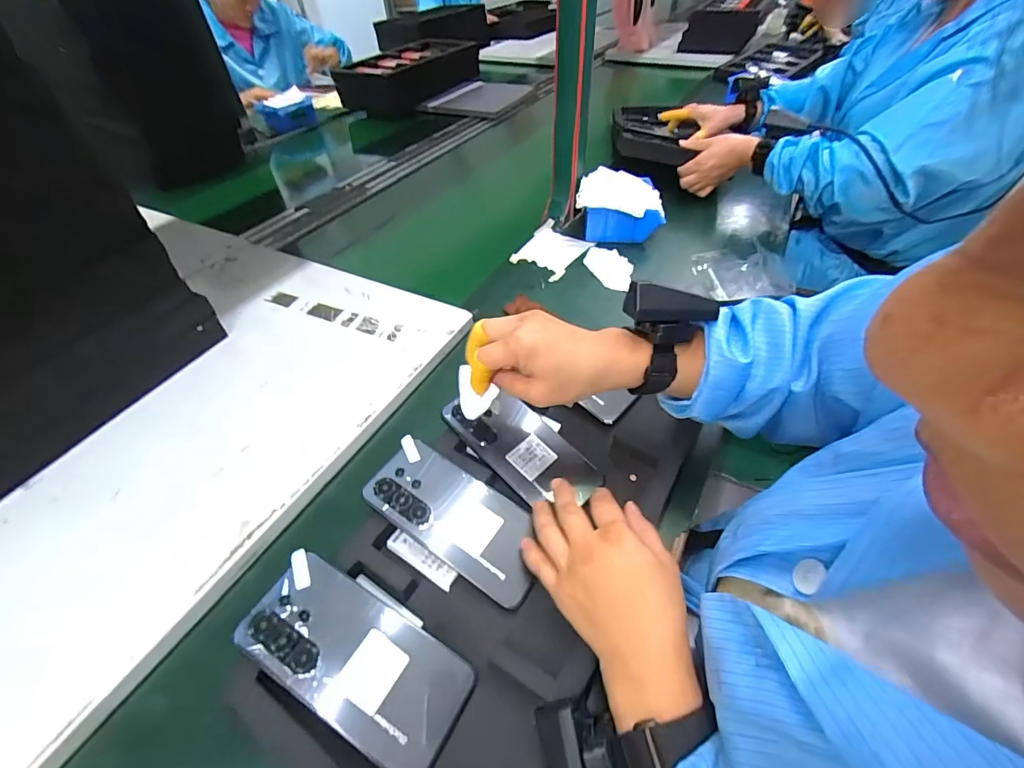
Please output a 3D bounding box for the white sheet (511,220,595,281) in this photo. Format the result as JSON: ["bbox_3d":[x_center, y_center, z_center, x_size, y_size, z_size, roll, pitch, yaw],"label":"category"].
[{"bbox_3d":[0.067,-0.231,0.748,0.100,0.014,0.133,25,52,26],"label":"white sheet"}]

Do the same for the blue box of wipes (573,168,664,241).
[{"bbox_3d":[0.186,-0.307,0.763,0.137,0.085,0.122,5,46,9],"label":"blue box of wipes"}]

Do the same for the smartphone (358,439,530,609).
[{"bbox_3d":[-0.048,0.115,0.394,0.168,0.007,0.080,35,57,17],"label":"smartphone"}]

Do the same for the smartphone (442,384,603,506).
[{"bbox_3d":[0.010,0.062,0.453,0.079,0.015,0.156,-34,65,-31],"label":"smartphone"}]

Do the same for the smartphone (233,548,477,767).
[{"bbox_3d":[-0.115,0.199,0.326,0.167,0.009,0.080,27,50,13],"label":"smartphone"}]

